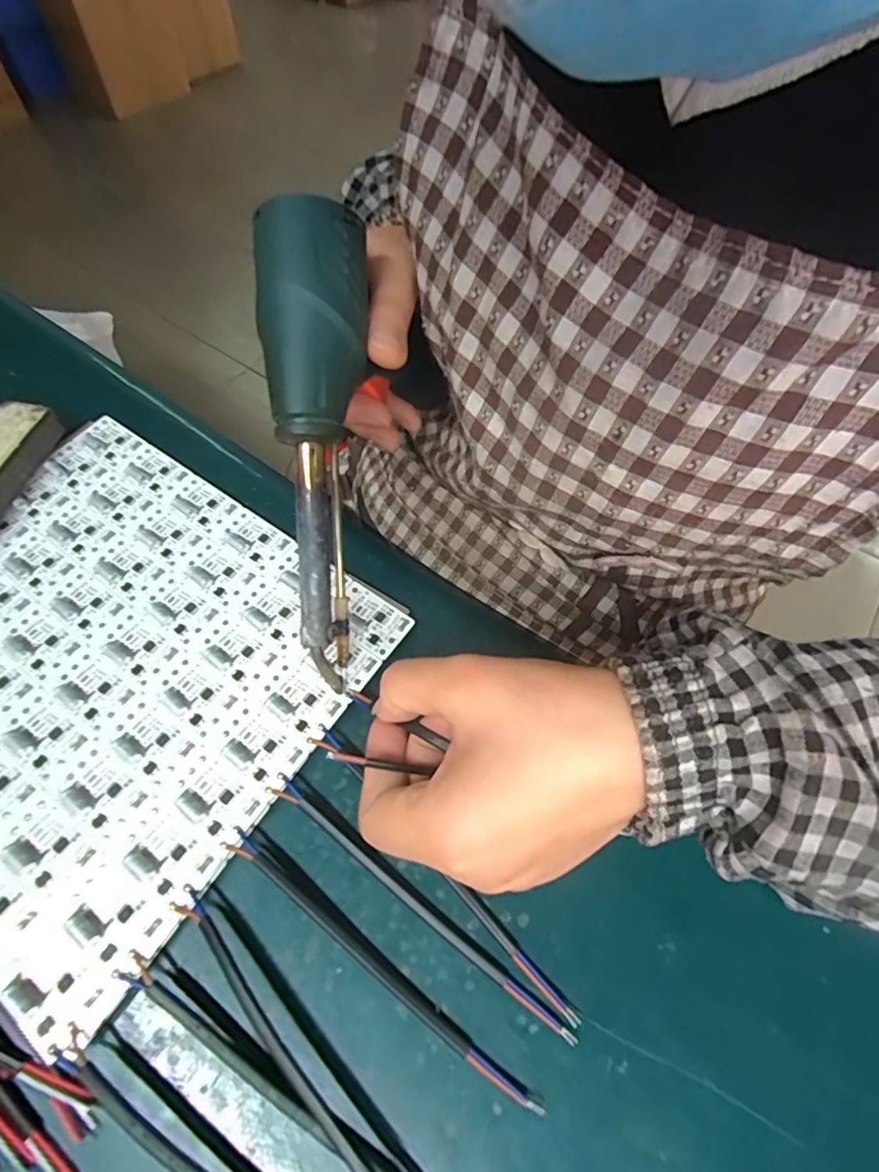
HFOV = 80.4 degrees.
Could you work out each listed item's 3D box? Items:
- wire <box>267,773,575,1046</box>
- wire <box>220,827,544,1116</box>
[{"bbox_3d":[-0.012,0.123,0.205,0.143,0.008,0.007,34,66,16],"label":"wire"},{"bbox_3d":[-0.026,0.141,0.195,0.144,0.008,0.007,33,66,16],"label":"wire"}]

